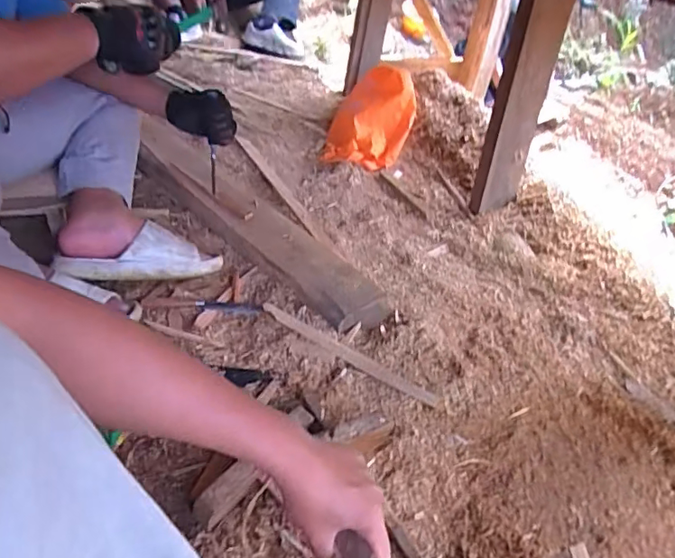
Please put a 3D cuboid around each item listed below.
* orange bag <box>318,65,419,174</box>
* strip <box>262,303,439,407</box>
[{"bbox_3d":[0.102,-0.491,1.593,0.243,0.216,0.277,13,38,10],"label":"orange bag"},{"bbox_3d":[0.010,0.126,0.913,0.353,0.014,0.031,25,43,25],"label":"strip"}]

